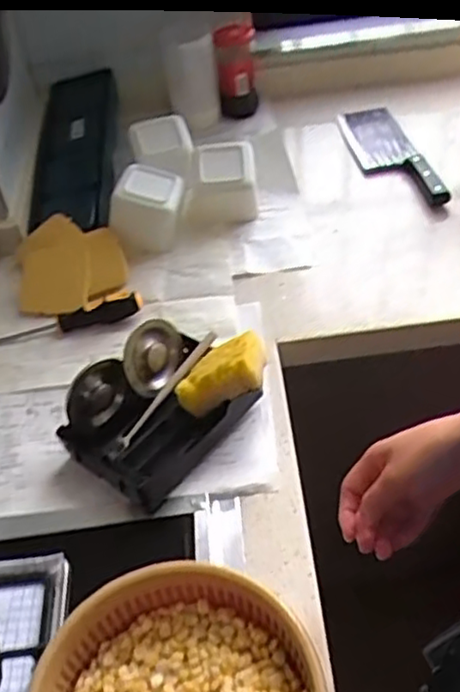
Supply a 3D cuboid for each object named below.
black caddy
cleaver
[{"bbox_3d":[-0.075,0.067,0.715,0.144,0.063,0.180,33,59,29],"label":"black caddy"},{"bbox_3d":[0.247,-0.298,1.076,0.090,0.020,0.312,-15,41,5],"label":"cleaver"}]

